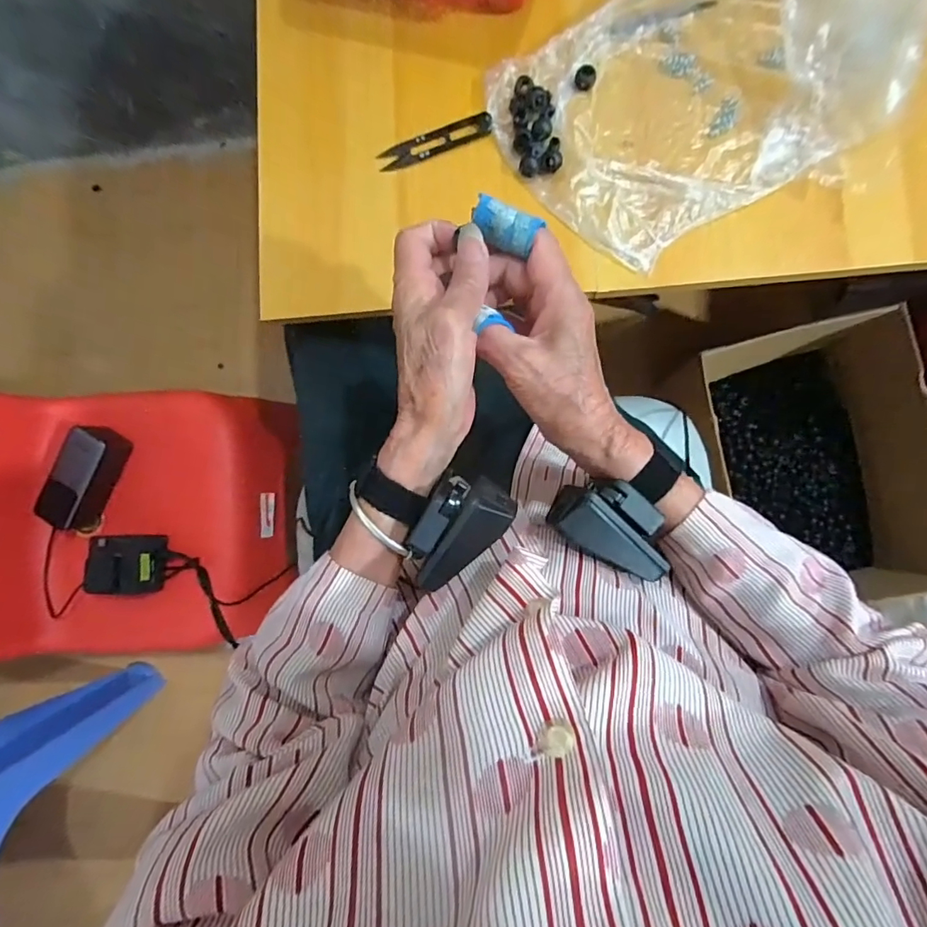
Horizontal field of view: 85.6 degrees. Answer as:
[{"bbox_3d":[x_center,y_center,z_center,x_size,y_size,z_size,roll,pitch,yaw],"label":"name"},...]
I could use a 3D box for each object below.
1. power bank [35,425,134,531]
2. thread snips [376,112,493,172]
[{"bbox_3d":[-0.499,0.018,0.660,0.052,0.054,0.144,28,90,7],"label":"power bank"},{"bbox_3d":[-0.026,-0.285,0.440,0.102,0.010,0.024,-16,85,5],"label":"thread snips"}]

